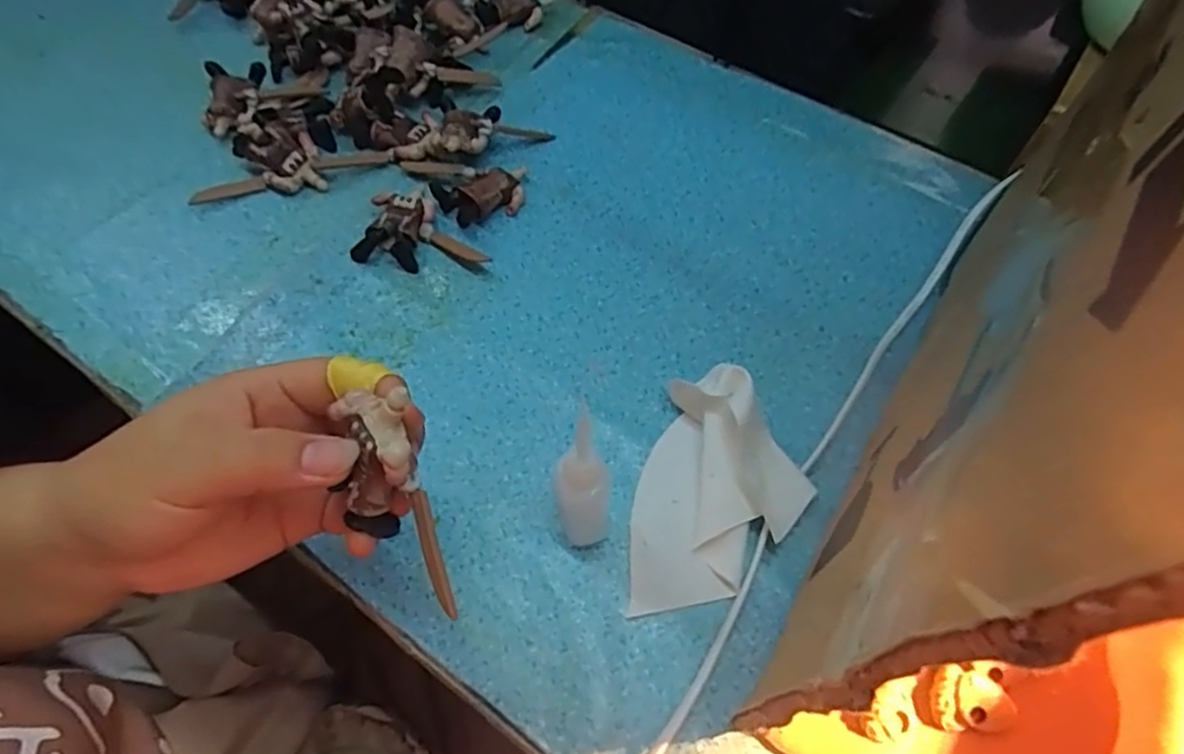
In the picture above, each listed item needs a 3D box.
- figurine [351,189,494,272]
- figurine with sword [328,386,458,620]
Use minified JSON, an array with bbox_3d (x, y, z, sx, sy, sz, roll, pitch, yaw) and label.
[{"bbox_3d":[-0.099,-0.089,0.405,0.076,0.020,0.051,7,60,4],"label":"figurine"},{"bbox_3d":[-0.069,0.044,0.233,0.029,0.079,0.025,-14,18,-8],"label":"figurine with sword"}]

